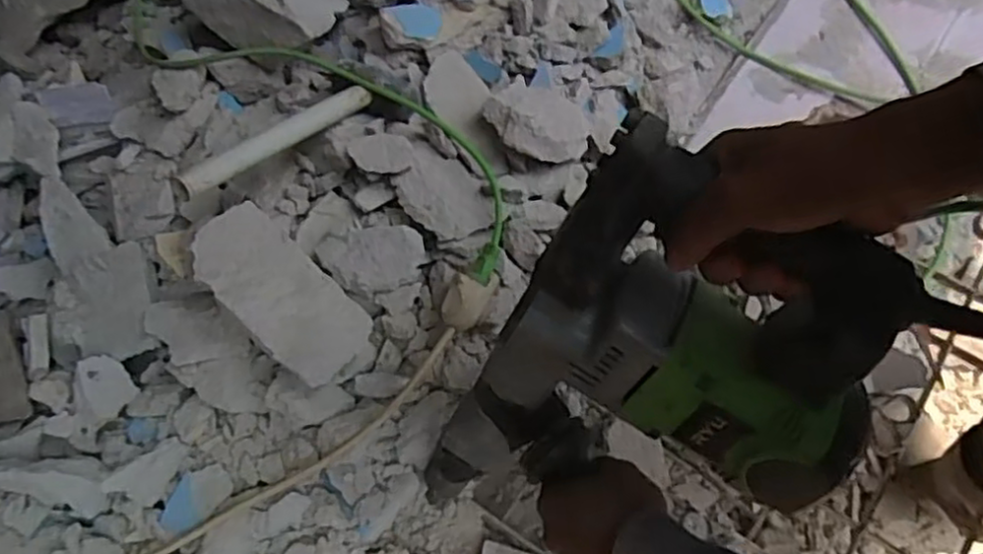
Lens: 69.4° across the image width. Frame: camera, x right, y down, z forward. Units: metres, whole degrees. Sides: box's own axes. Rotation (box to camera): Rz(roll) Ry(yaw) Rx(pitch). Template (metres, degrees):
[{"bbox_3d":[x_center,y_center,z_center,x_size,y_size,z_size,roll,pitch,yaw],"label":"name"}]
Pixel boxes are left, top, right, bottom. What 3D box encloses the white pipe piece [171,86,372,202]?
[{"bbox_3d":[-0.207,-0.141,0.709,0.024,0.019,0.246,32,46,16],"label":"white pipe piece"}]

